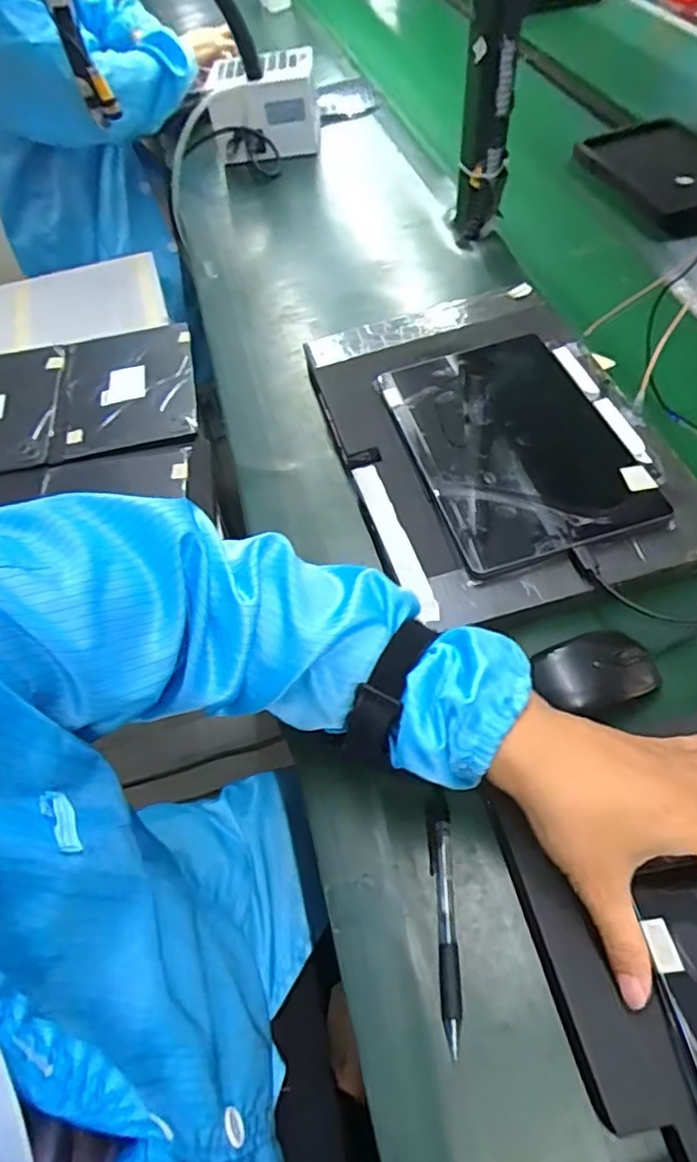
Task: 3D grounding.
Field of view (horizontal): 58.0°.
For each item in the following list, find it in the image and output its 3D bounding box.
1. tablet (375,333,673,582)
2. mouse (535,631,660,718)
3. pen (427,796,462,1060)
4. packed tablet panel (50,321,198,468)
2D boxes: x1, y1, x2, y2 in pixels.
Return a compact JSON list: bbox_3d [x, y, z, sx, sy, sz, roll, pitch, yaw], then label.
[{"bbox_3d":[0.141,-0.126,0.560,0.167,0.015,0.256,-19,56,-1],"label":"tablet"},{"bbox_3d":[0.178,0.066,0.447,0.083,0.028,0.054,-18,56,-7],"label":"mouse"},{"bbox_3d":[0.058,0.202,0.385,0.015,0.010,0.137,-1,56,5],"label":"pen"},{"bbox_3d":[-0.303,-0.261,0.856,0.180,0.025,0.257,-12,56,-3],"label":"packed tablet panel"}]

